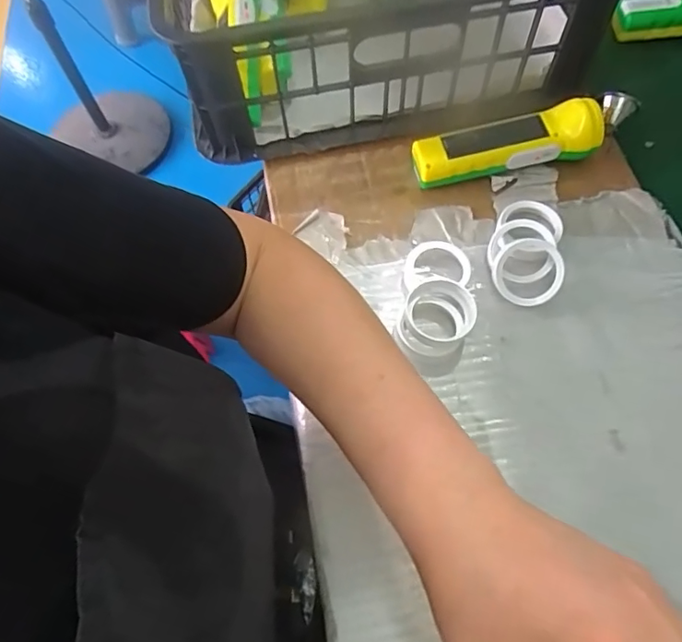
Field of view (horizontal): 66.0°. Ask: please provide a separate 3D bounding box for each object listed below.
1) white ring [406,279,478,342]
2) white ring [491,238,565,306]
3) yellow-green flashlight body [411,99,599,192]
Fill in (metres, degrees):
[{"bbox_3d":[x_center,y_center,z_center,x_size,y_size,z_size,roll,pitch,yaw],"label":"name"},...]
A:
[{"bbox_3d":[0.077,-0.005,0.409,0.053,0.027,0.051,-1,63,1],"label":"white ring"},{"bbox_3d":[0.147,-0.038,0.415,0.052,0.016,0.051,2,94,24],"label":"white ring"},{"bbox_3d":[0.146,-0.161,0.473,0.161,0.050,0.048,-11,64,-4],"label":"yellow-green flashlight body"}]

